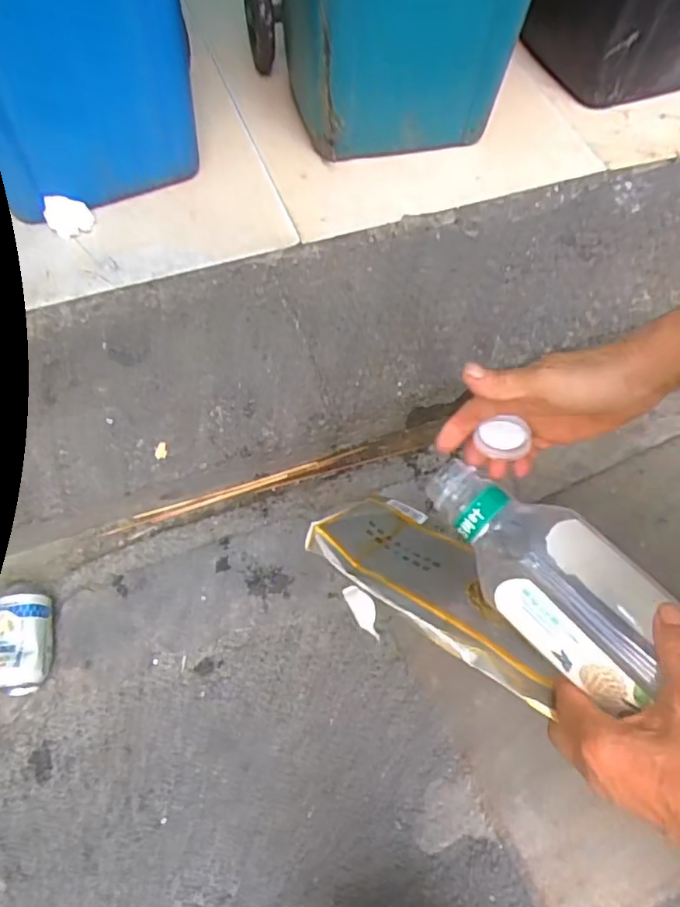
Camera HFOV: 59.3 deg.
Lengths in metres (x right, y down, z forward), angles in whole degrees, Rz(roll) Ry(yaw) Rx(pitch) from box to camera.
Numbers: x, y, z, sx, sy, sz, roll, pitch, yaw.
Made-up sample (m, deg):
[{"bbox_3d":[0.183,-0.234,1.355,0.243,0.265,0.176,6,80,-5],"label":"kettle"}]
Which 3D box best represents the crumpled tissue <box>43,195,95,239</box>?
[{"bbox_3d":[-0.454,-0.399,0.993,0.069,0.035,0.076,-27,64,-15],"label":"crumpled tissue"}]

